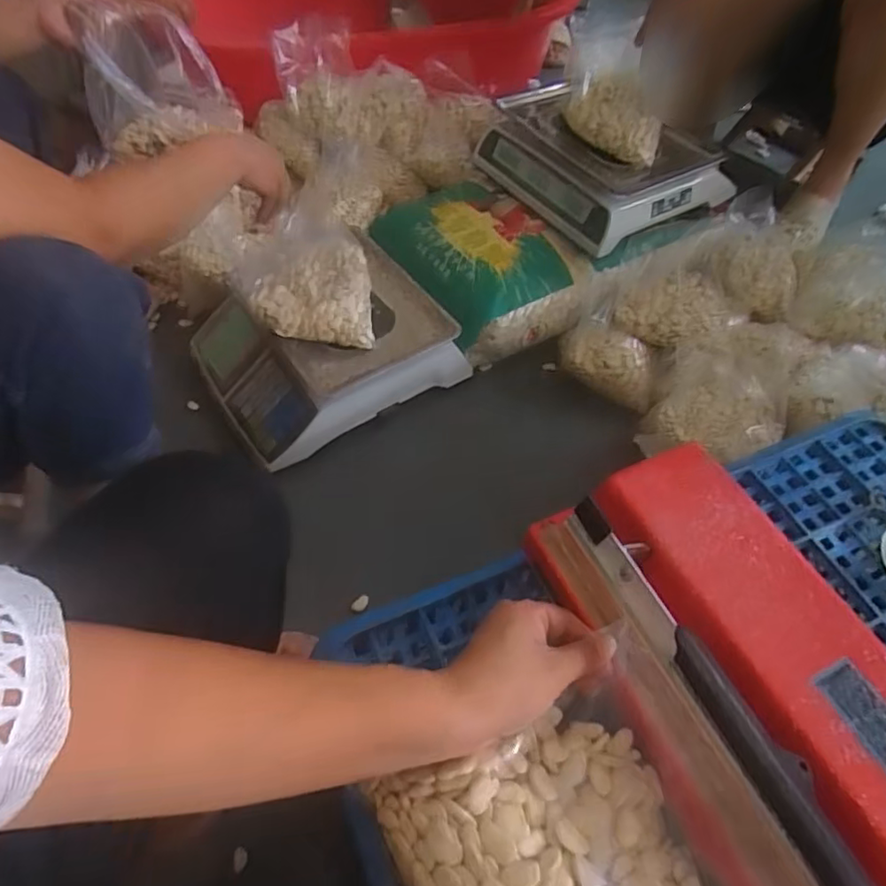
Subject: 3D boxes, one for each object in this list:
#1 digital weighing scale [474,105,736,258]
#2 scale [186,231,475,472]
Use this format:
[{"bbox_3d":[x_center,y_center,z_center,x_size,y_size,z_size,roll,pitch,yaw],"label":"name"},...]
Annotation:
[{"bbox_3d":[0.272,-0.489,1.066,0.327,0.123,0.327,-30,60,-24],"label":"digital weighing scale"},{"bbox_3d":[-0.182,-0.151,0.953,0.344,0.104,0.282,-26,58,-21],"label":"scale"}]

